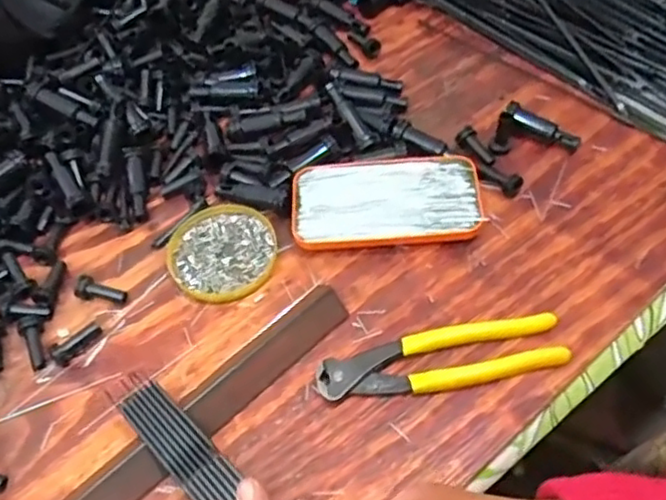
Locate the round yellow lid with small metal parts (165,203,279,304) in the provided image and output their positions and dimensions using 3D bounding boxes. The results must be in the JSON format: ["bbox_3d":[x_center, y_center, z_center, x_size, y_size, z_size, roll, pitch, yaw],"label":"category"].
[{"bbox_3d":[-0.086,0.000,0.522,0.081,0.006,0.088,-2,56,3],"label":"round yellow lid with small metal parts"}]

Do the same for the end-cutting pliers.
[{"bbox_3d":[0.072,0.074,0.452,0.164,0.013,0.041,-11,56,-2],"label":"end-cutting pliers"}]

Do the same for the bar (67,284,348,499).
[{"bbox_3d":[-0.094,0.114,0.439,0.265,0.016,0.032,-38,61,-19],"label":"bar"}]

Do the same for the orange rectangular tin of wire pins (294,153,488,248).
[{"bbox_3d":[0.042,-0.040,0.527,0.144,0.021,0.079,-3,56,3],"label":"orange rectangular tin of wire pins"}]

